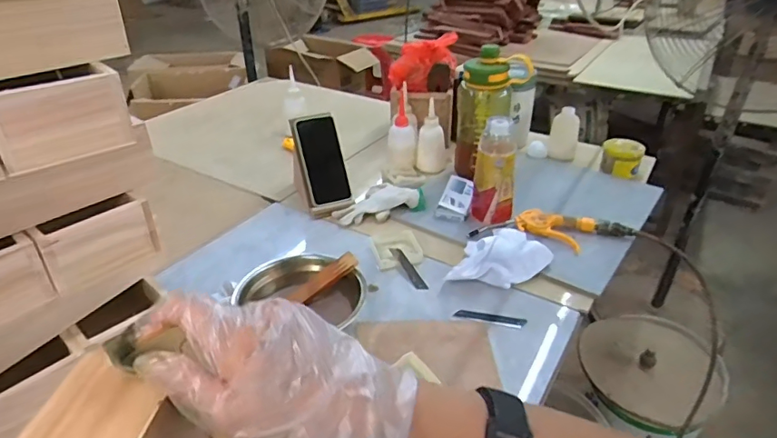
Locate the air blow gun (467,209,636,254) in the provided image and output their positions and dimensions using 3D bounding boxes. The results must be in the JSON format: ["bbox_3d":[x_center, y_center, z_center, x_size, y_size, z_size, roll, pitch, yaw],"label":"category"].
[{"bbox_3d":[0.284,0.019,0.876,0.268,0.034,0.101,10,33,15],"label":"air blow gun"}]

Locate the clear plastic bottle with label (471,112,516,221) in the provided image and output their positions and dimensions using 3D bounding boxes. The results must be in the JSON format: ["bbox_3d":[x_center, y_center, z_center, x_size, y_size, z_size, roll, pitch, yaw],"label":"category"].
[{"bbox_3d":[0.185,-0.080,0.874,0.054,0.184,0.063,-13,35,-20],"label":"clear plastic bottle with label"}]

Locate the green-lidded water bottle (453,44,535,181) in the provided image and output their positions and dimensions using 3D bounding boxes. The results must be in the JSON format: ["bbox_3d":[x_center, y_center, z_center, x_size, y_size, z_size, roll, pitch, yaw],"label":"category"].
[{"bbox_3d":[0.199,-0.203,1.001,0.123,0.253,0.084,0,32,0],"label":"green-lidded water bottle"}]

